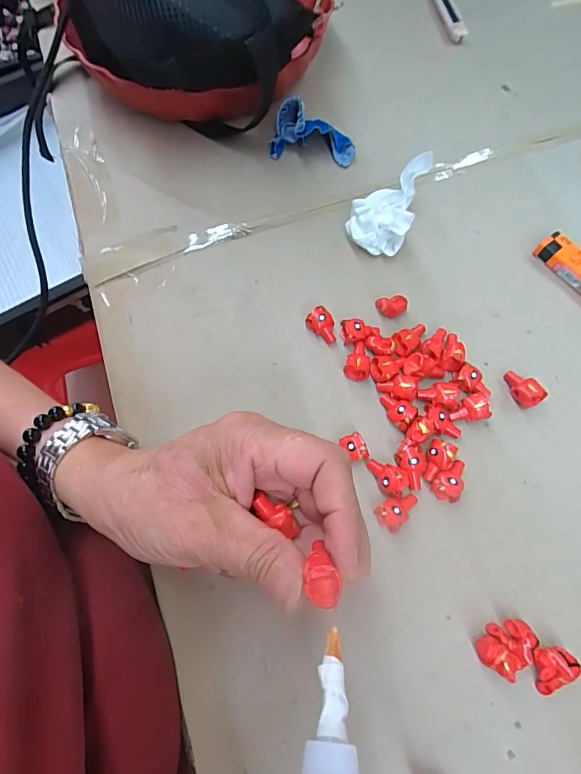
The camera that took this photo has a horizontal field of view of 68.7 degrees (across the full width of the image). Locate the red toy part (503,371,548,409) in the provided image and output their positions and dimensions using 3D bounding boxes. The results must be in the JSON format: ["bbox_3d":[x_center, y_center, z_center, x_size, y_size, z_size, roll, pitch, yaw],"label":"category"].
[{"bbox_3d":[0.151,0.000,0.275,0.017,0.013,0.025,-18,69,-5],"label":"red toy part"}]

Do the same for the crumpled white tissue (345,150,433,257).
[{"bbox_3d":[0.070,-0.135,0.315,0.044,0.034,0.071,18,70,9],"label":"crumpled white tissue"}]

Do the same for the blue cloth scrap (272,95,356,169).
[{"bbox_3d":[0.021,-0.208,0.354,0.069,0.042,0.026,16,69,-7],"label":"blue cloth scrap"}]

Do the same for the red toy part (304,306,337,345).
[{"bbox_3d":[0.023,-0.042,0.292,0.016,0.015,0.022,-38,72,-12],"label":"red toy part"}]

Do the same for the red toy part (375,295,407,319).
[{"bbox_3d":[0.070,-0.055,0.294,0.021,0.011,0.011,0,68,2],"label":"red toy part"}]

